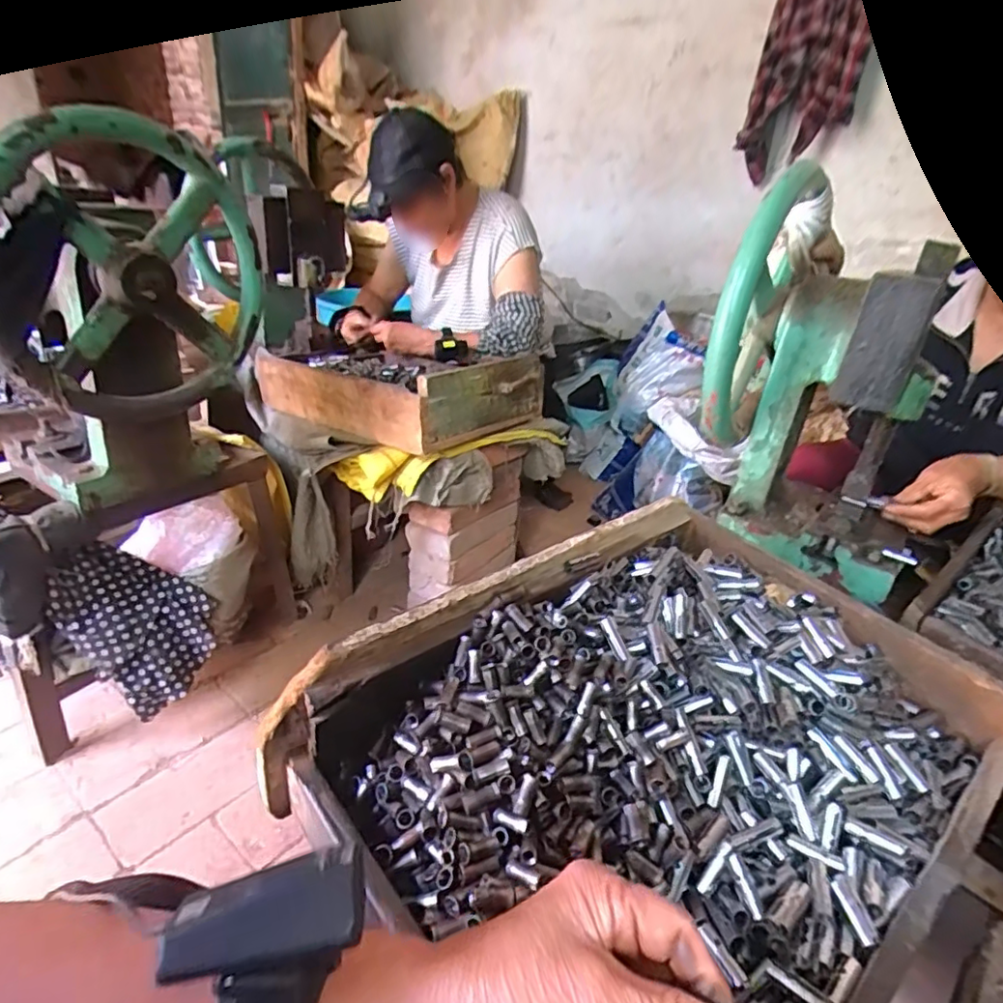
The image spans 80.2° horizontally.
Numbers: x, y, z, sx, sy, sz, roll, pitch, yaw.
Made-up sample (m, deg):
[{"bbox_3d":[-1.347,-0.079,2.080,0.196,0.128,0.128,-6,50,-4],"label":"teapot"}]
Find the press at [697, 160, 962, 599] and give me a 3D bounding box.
[{"bbox_3d":[0.412,-0.156,0.784,0.265,0.412,0.287,16,29,18],"label":"press"}]

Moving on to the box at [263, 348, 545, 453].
[{"bbox_3d":[-0.212,-0.239,1.163,0.484,0.135,0.332,21,32,27],"label":"box"}]

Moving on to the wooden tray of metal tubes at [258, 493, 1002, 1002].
[{"bbox_3d":[0.137,0.180,0.461,0.493,0.084,0.377,-26,58,-34],"label":"wooden tray of metal tubes"}]

